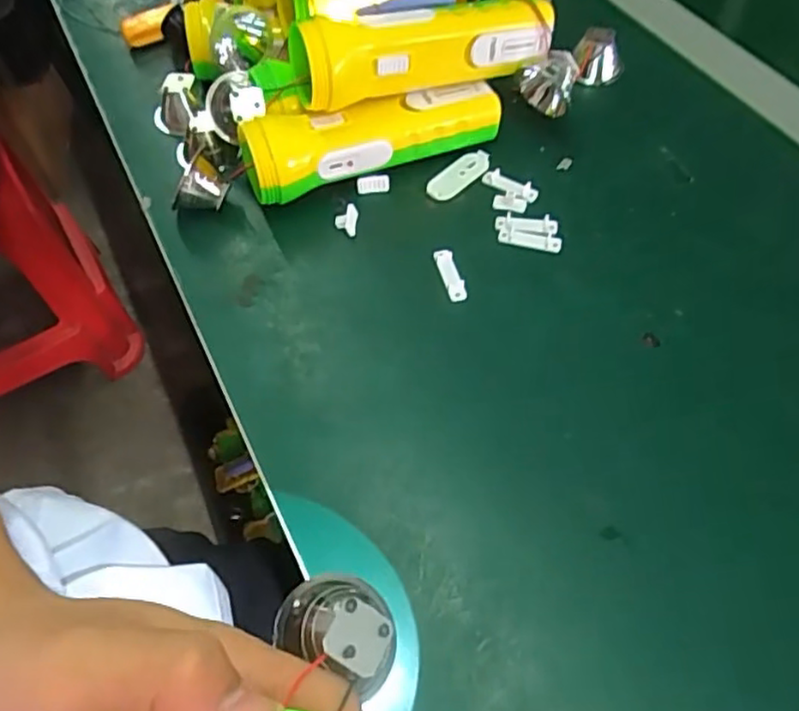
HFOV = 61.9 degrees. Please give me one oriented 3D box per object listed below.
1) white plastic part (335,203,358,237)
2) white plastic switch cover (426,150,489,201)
[{"bbox_3d":[-0.032,-0.082,0.405,0.014,0.012,0.019,-7,57,-2],"label":"white plastic part"},{"bbox_3d":[0.038,-0.117,0.427,0.049,0.004,0.019,-38,63,-20],"label":"white plastic switch cover"}]

